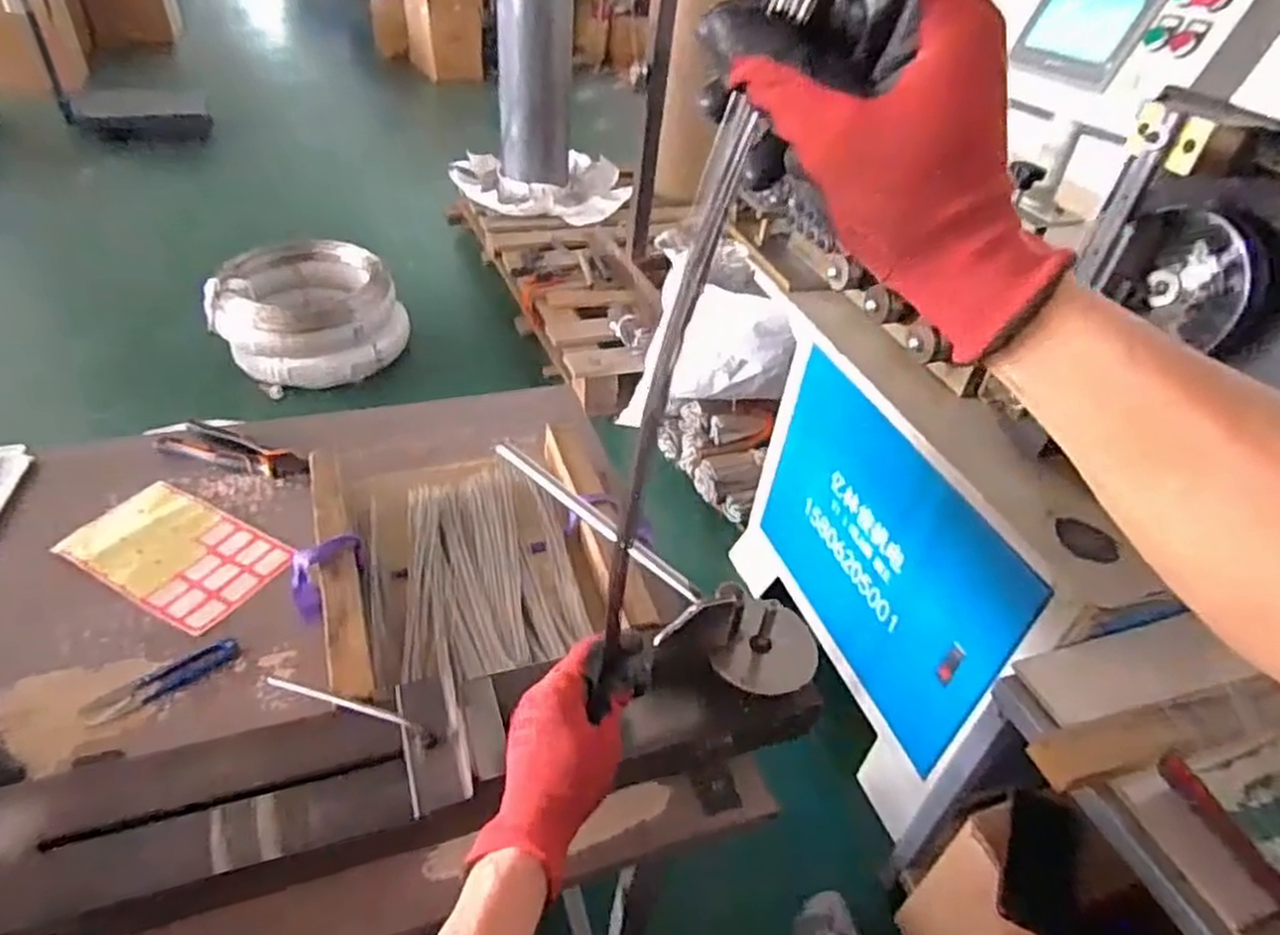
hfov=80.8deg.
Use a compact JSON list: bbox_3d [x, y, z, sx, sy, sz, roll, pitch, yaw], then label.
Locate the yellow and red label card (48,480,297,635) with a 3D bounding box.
[{"bbox_3d":[-0.456,0.084,0.743,0.196,0.006,0.119,23,44,13],"label":"yellow and red label card"}]

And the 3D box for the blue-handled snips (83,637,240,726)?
[{"bbox_3d":[-0.403,0.180,0.637,0.117,0.005,0.031,-25,50,-33],"label":"blue-handled snips"}]

